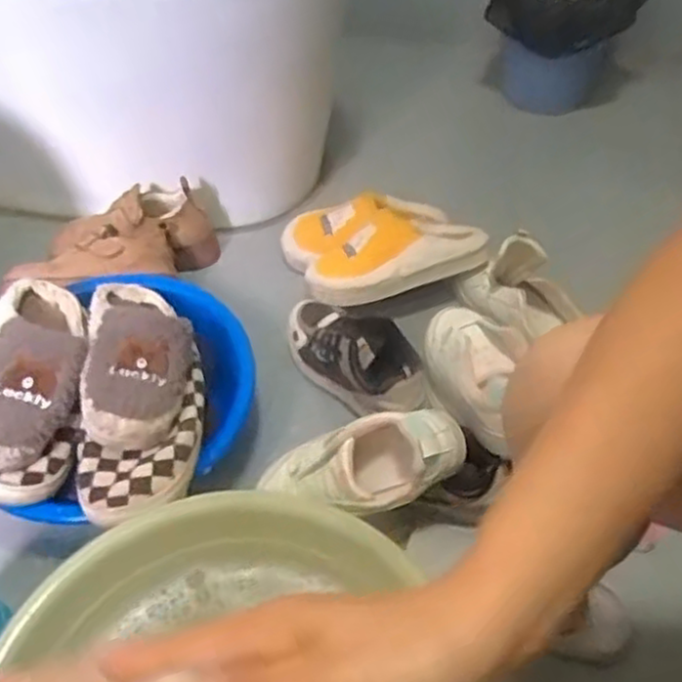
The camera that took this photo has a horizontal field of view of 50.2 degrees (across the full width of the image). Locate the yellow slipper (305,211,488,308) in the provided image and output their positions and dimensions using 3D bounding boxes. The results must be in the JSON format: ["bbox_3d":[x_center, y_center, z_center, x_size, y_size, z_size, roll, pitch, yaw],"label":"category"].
[{"bbox_3d":[0.074,-0.121,0.999,0.242,0.058,0.110,-14,51,-10],"label":"yellow slipper"}]

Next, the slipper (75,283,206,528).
[{"bbox_3d":[-0.216,0.048,0.793,0.124,0.088,0.304,-4,50,-2],"label":"slipper"}]

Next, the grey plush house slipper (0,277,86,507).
[{"bbox_3d":[-0.341,0.037,0.792,0.128,0.082,0.262,-10,50,-7],"label":"grey plush house slipper"}]

